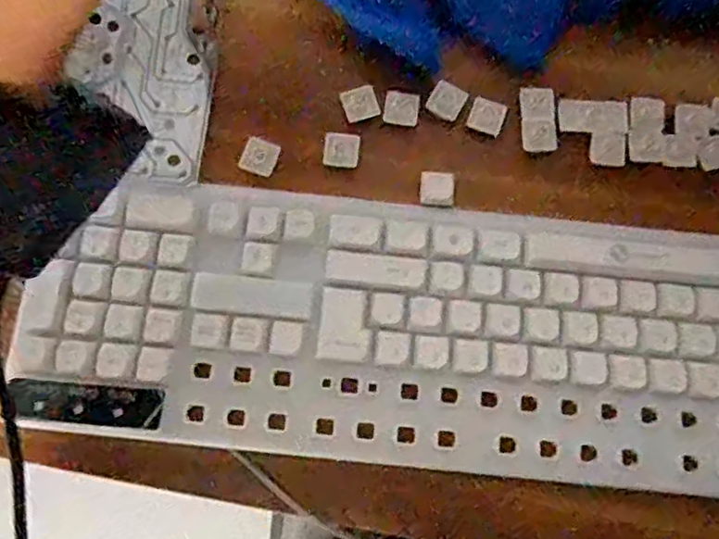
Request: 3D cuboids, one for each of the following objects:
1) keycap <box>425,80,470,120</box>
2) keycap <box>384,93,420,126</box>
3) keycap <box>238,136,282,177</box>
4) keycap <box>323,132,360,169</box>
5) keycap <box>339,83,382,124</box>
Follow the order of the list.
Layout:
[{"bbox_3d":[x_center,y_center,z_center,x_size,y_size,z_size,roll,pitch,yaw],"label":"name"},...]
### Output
[{"bbox_3d":[0.047,-0.091,0.333,0.018,0.004,0.019,30,77,6],"label":"keycap"},{"bbox_3d":[0.023,-0.086,0.332,0.018,0.004,0.017,8,76,0],"label":"keycap"},{"bbox_3d":[-0.051,-0.059,0.321,0.018,0.004,0.019,20,76,3],"label":"keycap"},{"bbox_3d":[-0.009,-0.063,0.324,0.018,0.004,0.018,5,76,-1],"label":"keycap"},{"bbox_3d":[0.001,-0.089,0.330,0.019,0.004,0.018,-19,77,-6],"label":"keycap"}]

